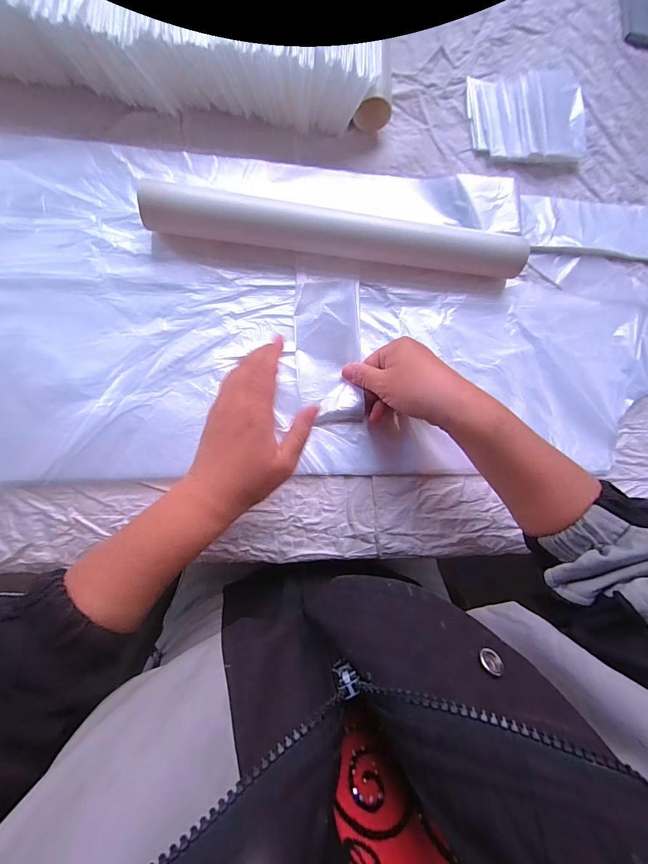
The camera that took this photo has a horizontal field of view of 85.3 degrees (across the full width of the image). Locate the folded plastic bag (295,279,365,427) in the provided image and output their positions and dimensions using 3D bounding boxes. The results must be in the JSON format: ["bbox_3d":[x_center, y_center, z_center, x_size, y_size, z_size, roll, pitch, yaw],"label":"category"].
[{"bbox_3d":[0.007,-0.076,0.338,0.065,0.018,0.133,-3,90,-9],"label":"folded plastic bag"}]

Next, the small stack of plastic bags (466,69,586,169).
[{"bbox_3d":[0.228,-0.352,0.393,0.132,0.021,0.106,-7,87,-9],"label":"small stack of plastic bags"}]

